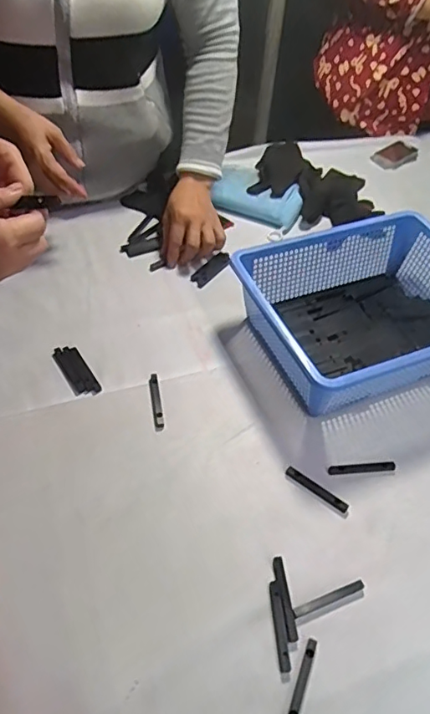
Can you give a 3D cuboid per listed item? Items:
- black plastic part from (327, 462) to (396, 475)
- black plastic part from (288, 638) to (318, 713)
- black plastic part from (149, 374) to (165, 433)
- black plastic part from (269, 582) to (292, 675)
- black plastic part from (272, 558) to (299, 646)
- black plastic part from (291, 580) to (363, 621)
[{"bbox_3d":[0.167,0.126,0.619,0.078,0.004,0.013,-3,49,-8],"label":"black plastic part"},{"bbox_3d":[0.075,0.284,0.471,0.008,0.004,0.078,21,50,13],"label":"black plastic part"},{"bbox_3d":[-0.071,0.053,0.658,0.013,0.004,0.080,-4,49,-9],"label":"black plastic part"},{"bbox_3d":[0.060,0.246,0.499,0.013,0.005,0.075,-1,49,-6],"label":"black plastic part"},{"bbox_3d":[0.066,0.228,0.514,0.011,0.007,0.075,-4,49,-9],"label":"black plastic part"},{"bbox_3d":[0.109,0.230,0.517,0.076,0.004,0.009,-15,52,-18],"label":"black plastic part"}]

